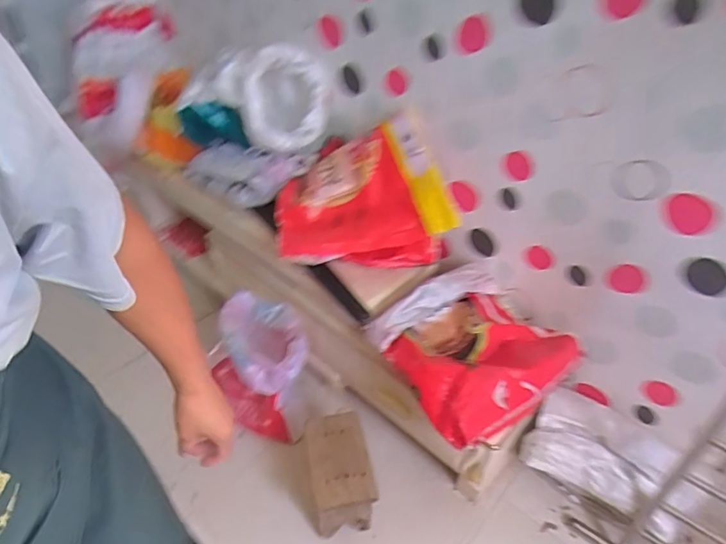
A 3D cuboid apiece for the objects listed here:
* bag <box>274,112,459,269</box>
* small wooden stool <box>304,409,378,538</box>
[{"bbox_3d":[-0.017,-0.204,1.430,0.488,0.244,0.415,-23,65,17],"label":"bag"},{"bbox_3d":[-0.073,0.519,1.311,0.161,0.202,0.256,-7,40,-12],"label":"small wooden stool"}]

